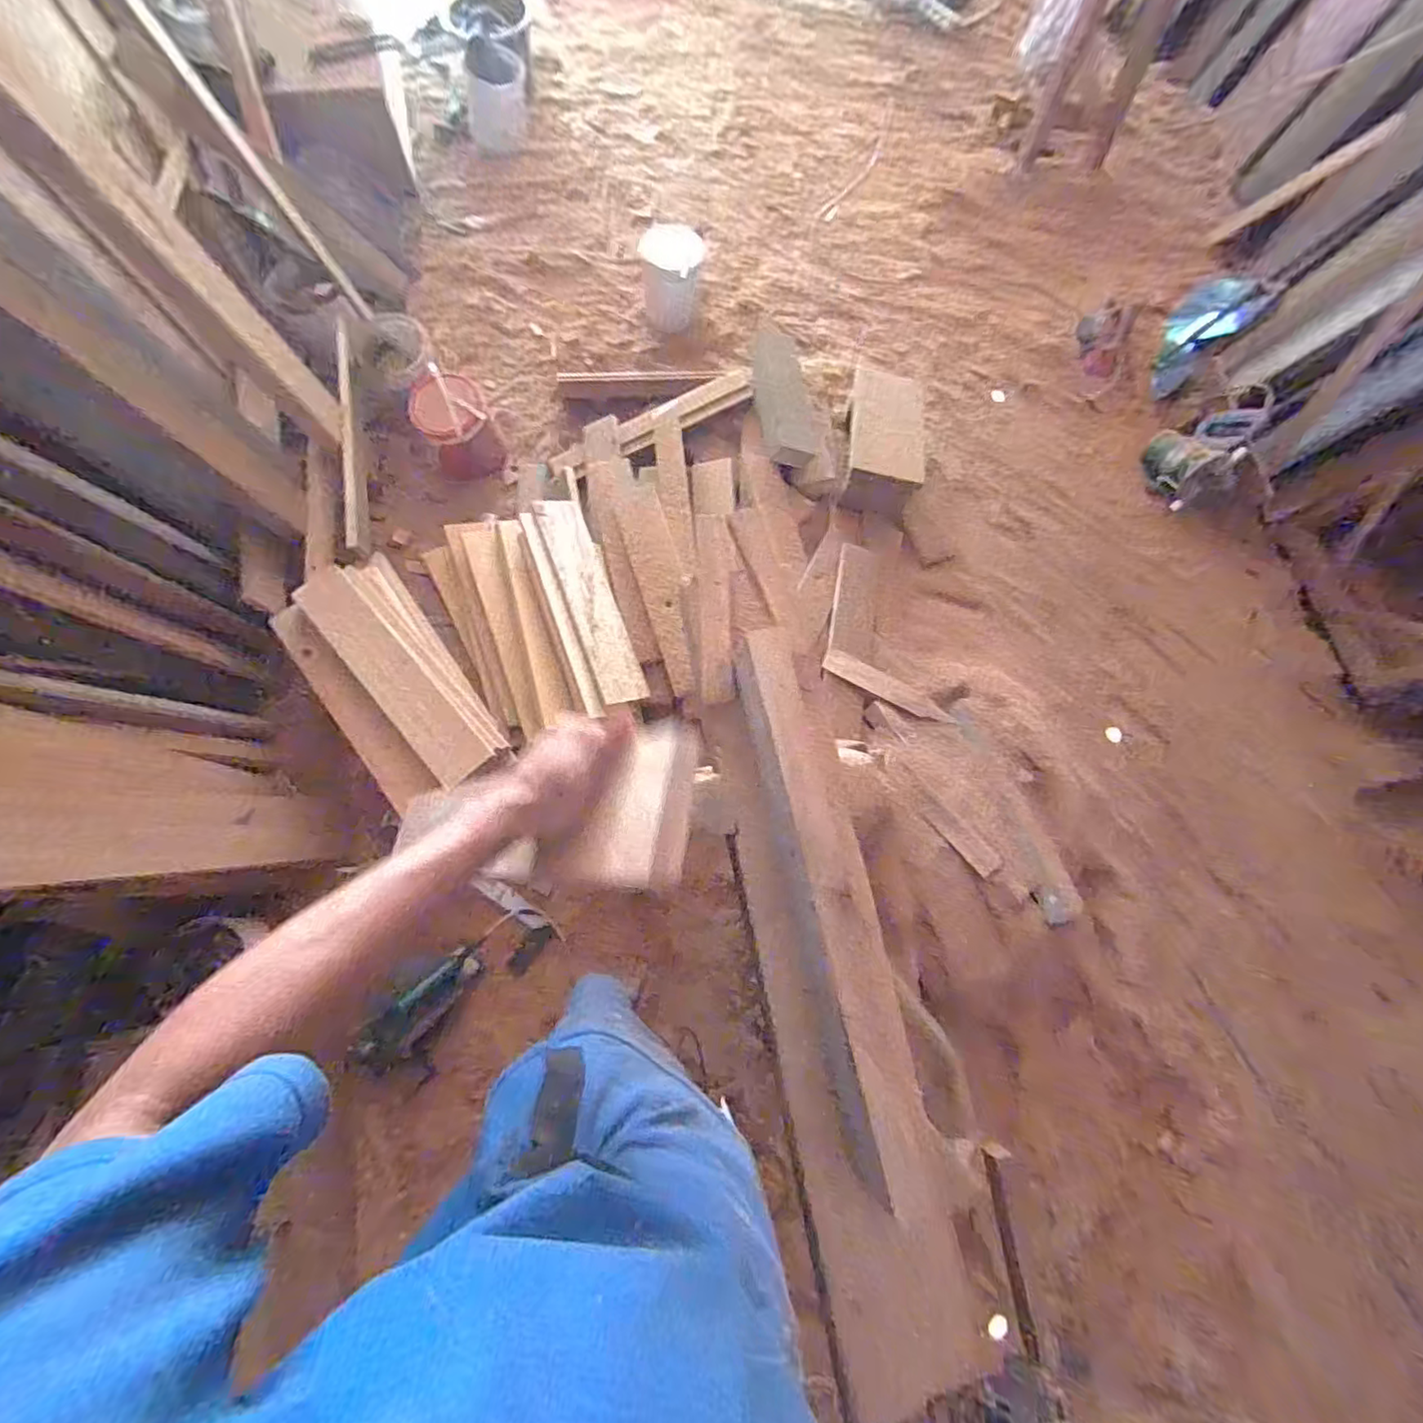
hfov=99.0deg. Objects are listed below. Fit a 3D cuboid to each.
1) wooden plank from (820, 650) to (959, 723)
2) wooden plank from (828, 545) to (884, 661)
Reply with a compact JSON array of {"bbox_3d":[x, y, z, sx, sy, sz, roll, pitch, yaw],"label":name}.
[{"bbox_3d":[0.442,-0.058,1.525,0.339,0.014,0.061,28,64,0],"label":"wooden plank"},{"bbox_3d":[0.381,-0.289,1.589,0.128,0.019,0.315,14,70,-13],"label":"wooden plank"}]

